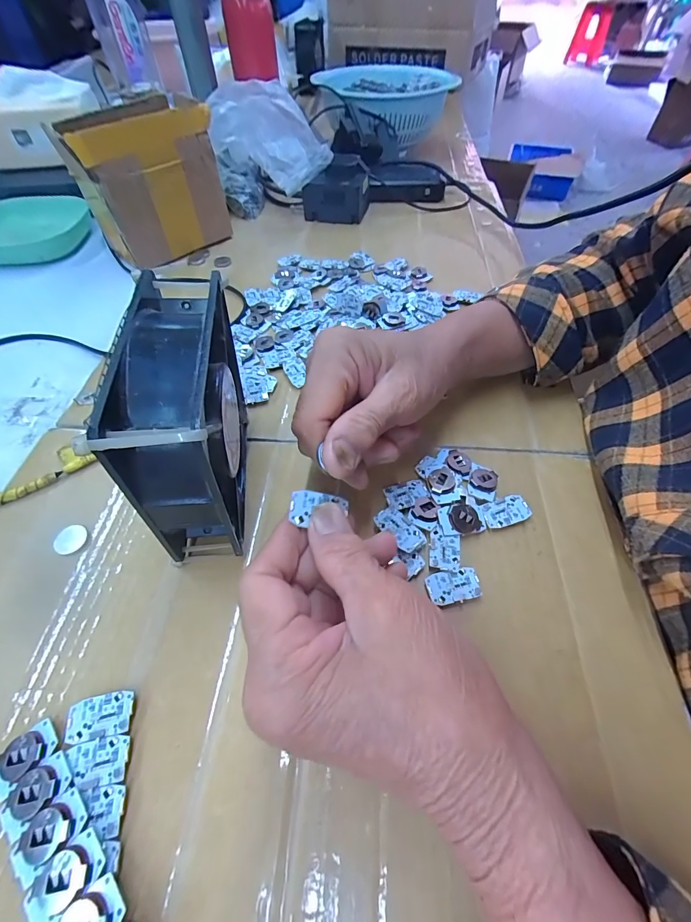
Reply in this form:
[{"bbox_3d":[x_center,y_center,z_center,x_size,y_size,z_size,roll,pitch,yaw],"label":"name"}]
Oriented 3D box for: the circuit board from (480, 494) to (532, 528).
[{"bbox_3d":[0.102,0.032,0.241,0.030,0.004,0.018,-15,56,-8],"label":"circuit board"}]

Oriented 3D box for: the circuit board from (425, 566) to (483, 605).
[{"bbox_3d":[0.062,0.071,0.215,0.029,0.004,0.018,-9,55,-4],"label":"circuit board"}]

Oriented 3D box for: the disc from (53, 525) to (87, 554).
[{"bbox_3d":[-0.171,0.049,0.234,0.017,0.005,0.019,38,64,24],"label":"disc"}]

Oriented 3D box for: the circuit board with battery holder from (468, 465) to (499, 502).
[{"bbox_3d":[0.092,0.013,0.251,0.018,0.006,0.025,17,57,13],"label":"circuit board with battery holder"}]

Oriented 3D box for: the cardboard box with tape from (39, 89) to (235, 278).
[{"bbox_3d":[-0.211,-0.302,0.410,0.138,0.128,0.086,-35,61,-20],"label":"cardboard box with tape"}]

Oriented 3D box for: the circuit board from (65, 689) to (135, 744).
[{"bbox_3d":[-0.119,0.124,0.183,0.029,0.005,0.018,-9,55,-5],"label":"circuit board"}]

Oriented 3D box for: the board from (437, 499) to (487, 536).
[{"bbox_3d":[0.073,0.034,0.234,0.028,0.007,0.022,-9,55,-4],"label":"board"}]

